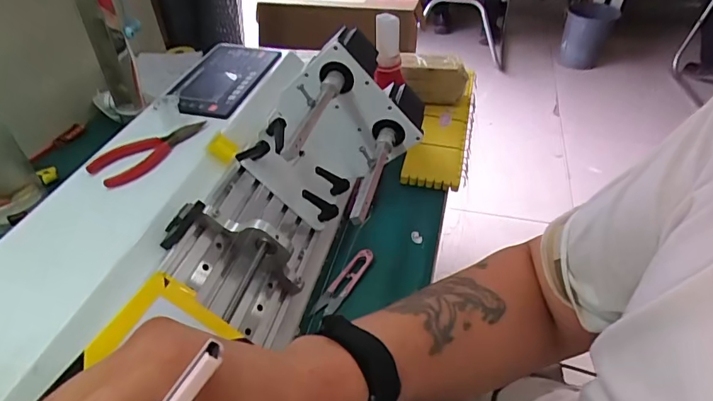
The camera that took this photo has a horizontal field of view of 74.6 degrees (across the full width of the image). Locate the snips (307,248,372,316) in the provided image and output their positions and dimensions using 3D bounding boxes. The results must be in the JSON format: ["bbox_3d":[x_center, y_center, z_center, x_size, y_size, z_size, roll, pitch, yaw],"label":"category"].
[{"bbox_3d":[-0.013,0.087,0.512,0.025,0.010,0.094,22,47,23],"label":"snips"}]

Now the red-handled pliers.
[{"bbox_3d":[-0.210,-0.056,0.479,0.049,0.009,0.123,27,49,27],"label":"red-handled pliers"}]

